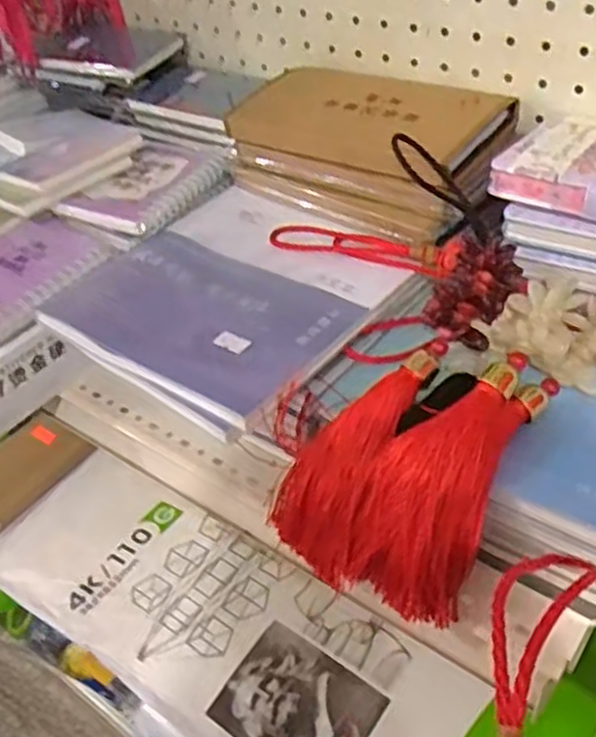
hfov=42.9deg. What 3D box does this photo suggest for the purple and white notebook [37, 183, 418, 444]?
[{"bbox_3d":[-0.043,-0.052,0.494,0.184,0.021,0.187,26,52,32],"label":"purple and white notebook"}]

